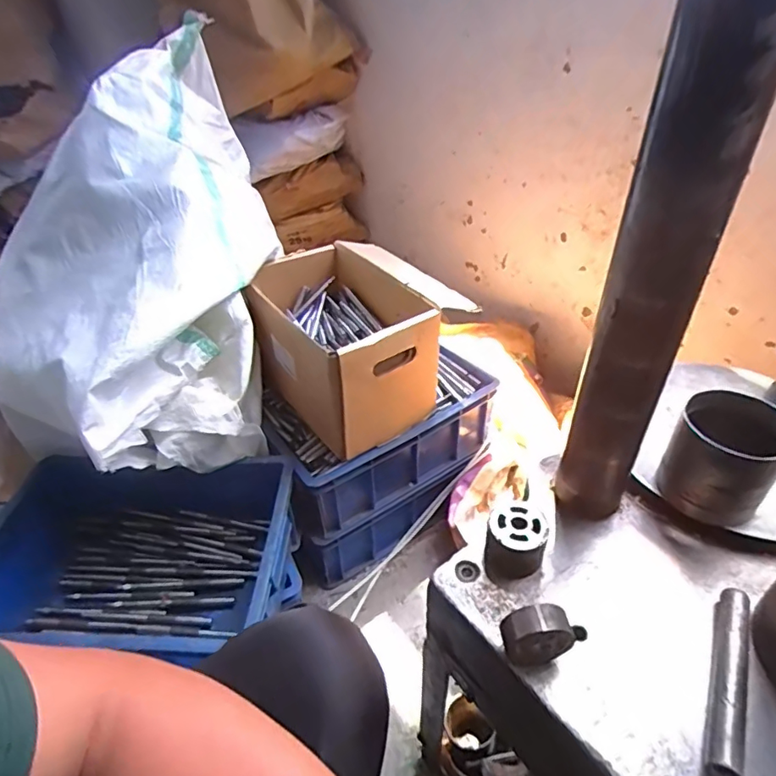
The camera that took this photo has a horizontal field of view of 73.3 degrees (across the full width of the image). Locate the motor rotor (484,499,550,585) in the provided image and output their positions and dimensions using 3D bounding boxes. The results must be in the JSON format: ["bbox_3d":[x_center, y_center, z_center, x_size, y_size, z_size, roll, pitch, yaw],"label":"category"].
[{"bbox_3d":[0.115,0.138,0.467,0.051,0.050,0.052,11,41,16],"label":"motor rotor"}]

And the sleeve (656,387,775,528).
[{"bbox_3d":[0.311,0.063,0.484,0.085,0.083,0.090,26,46,30],"label":"sleeve"}]

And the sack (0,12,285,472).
[{"bbox_3d":[-0.409,-0.217,0.820,0.412,0.436,0.639,-5,39,-4],"label":"sack"}]

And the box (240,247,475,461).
[{"bbox_3d":[-0.069,-0.084,0.875,0.267,0.191,0.323,-22,43,-23],"label":"box"}]

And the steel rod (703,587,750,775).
[{"bbox_3d":[0.254,0.215,0.390,0.021,0.022,0.143,19,43,24],"label":"steel rod"}]

